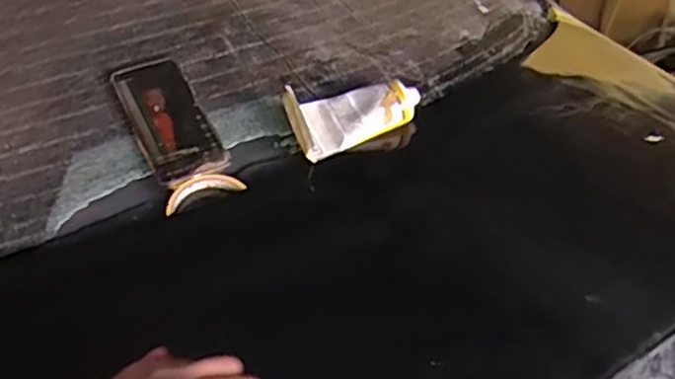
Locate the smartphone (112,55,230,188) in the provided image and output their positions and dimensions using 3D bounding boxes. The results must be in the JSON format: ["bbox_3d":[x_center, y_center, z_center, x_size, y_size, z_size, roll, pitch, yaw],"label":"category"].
[{"bbox_3d":[-0.180,-0.076,0.704,0.077,0.014,0.171,-20,65,-25],"label":"smartphone"}]

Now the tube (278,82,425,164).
[{"bbox_3d":[0.021,-0.086,0.728,0.157,0.078,0.051,-18,2,-20],"label":"tube"}]

